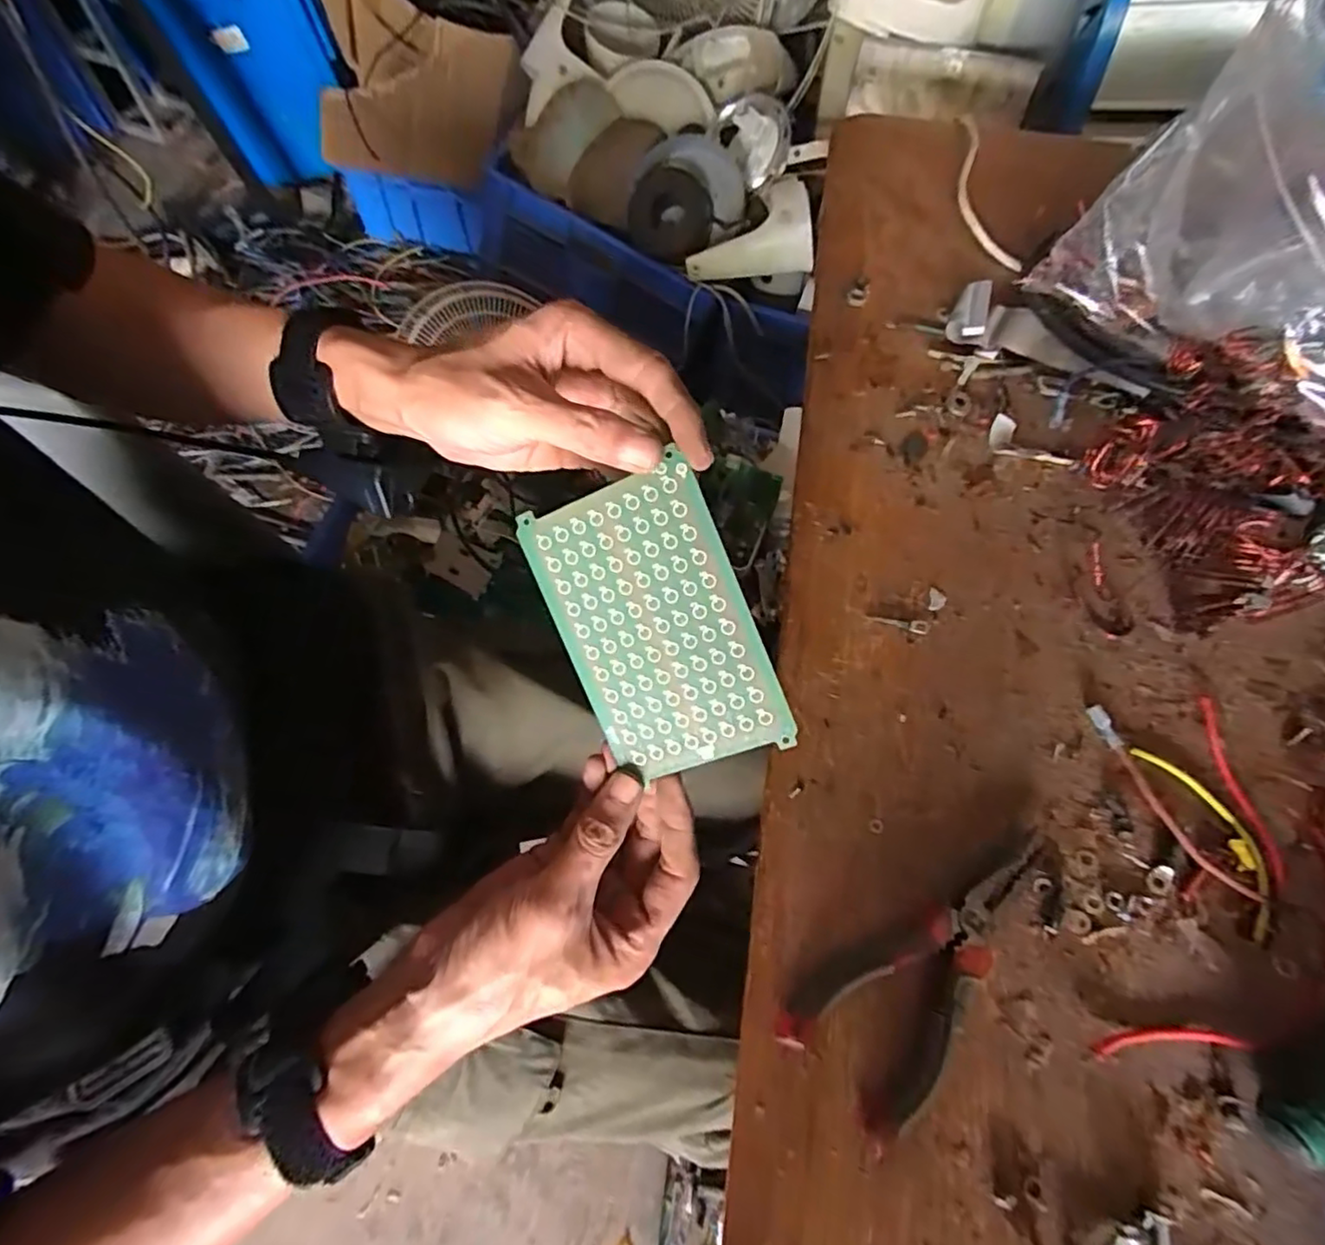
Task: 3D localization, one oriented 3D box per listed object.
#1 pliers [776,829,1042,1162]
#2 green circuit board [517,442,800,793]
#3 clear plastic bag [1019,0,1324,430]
[{"bbox_3d":[0.125,0.151,0.279,0.149,0.015,0.057,-31,69,-17],"label":"pliers"},{"bbox_3d":[-0.002,0.003,0.271,0.080,0.004,0.125,-20,96,16],"label":"green circuit board"},{"bbox_3d":[0.409,-0.190,0.347,0.311,0.160,0.133,14,63,5],"label":"clear plastic bag"}]

